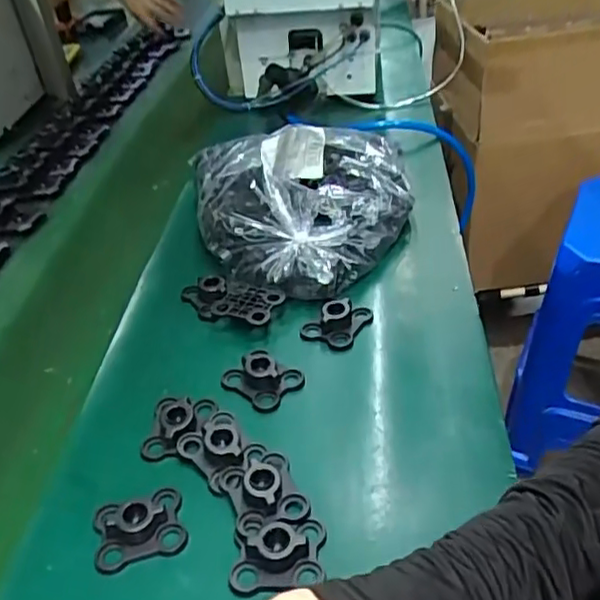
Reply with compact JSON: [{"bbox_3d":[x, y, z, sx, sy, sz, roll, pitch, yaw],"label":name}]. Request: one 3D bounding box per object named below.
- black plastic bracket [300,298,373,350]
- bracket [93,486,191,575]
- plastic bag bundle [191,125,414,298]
[{"bbox_3d":[0.033,0.014,0.579,0.052,0.025,0.051,16,43,27],"label":"black plastic bracket"},{"bbox_3d":[-0.110,0.152,0.431,0.059,0.023,0.048,-14,38,-9],"label":"bracket"},{"bbox_3d":[0.011,-0.126,0.711,0.246,0.107,0.297,-10,37,-4],"label":"plastic bag bundle"}]

